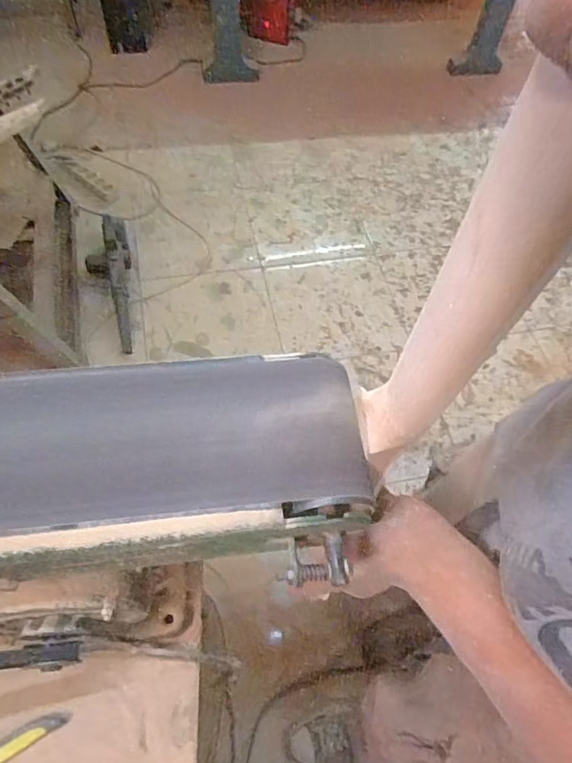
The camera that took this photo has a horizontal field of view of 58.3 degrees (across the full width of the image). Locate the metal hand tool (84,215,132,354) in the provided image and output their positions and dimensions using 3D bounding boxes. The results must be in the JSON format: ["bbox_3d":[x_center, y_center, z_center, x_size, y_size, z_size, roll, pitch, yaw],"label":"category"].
[{"bbox_3d":[-0.525,-0.317,1.548,0.132,0.091,0.482,-11,61,-10],"label":"metal hand tool"}]

